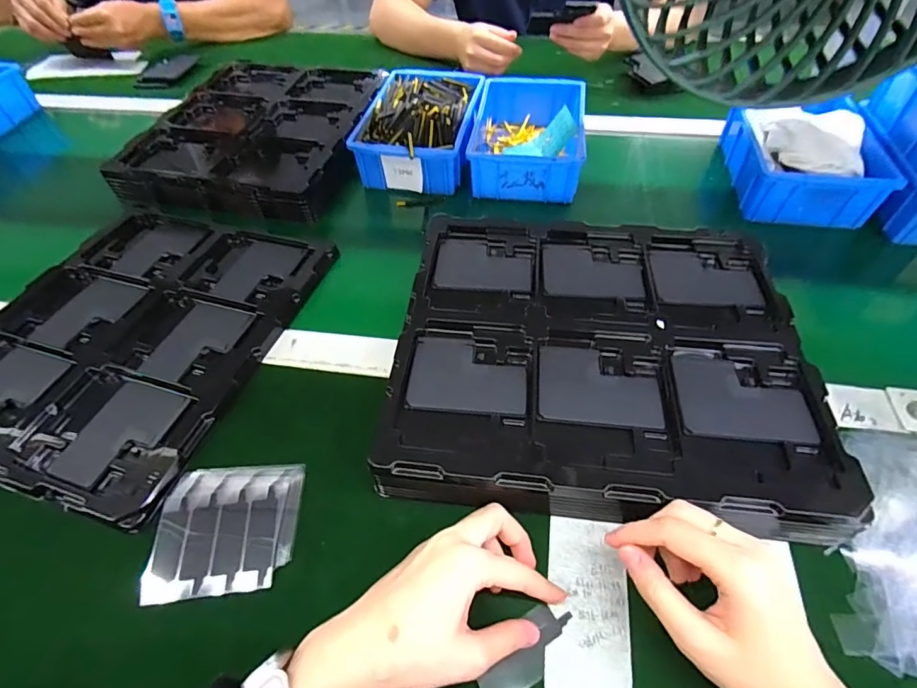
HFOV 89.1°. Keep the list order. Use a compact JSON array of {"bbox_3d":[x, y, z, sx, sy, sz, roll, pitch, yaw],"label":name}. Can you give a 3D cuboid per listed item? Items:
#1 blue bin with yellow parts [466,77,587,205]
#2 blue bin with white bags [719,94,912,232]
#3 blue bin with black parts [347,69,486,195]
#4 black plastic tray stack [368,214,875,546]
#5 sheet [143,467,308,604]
[{"bbox_3d":[0.090,-0.273,0.610,0.134,0.057,0.207,6,54,6],"label":"blue bin with yellow parts"},{"bbox_3d":[0.410,-0.227,0.553,0.151,0.069,0.184,8,54,7],"label":"blue bin with white bags"},{"bbox_3d":[-0.047,-0.298,0.620,0.138,0.069,0.216,7,54,7],"label":"blue bin with black parts"},{"bbox_3d":[0.113,0.001,0.397,0.315,0.049,0.288,4,54,4],"label":"black plastic tray stack"},{"bbox_3d":[-0.167,0.132,0.338,0.098,0.010,0.091,-4,54,-2],"label":"sheet"}]

